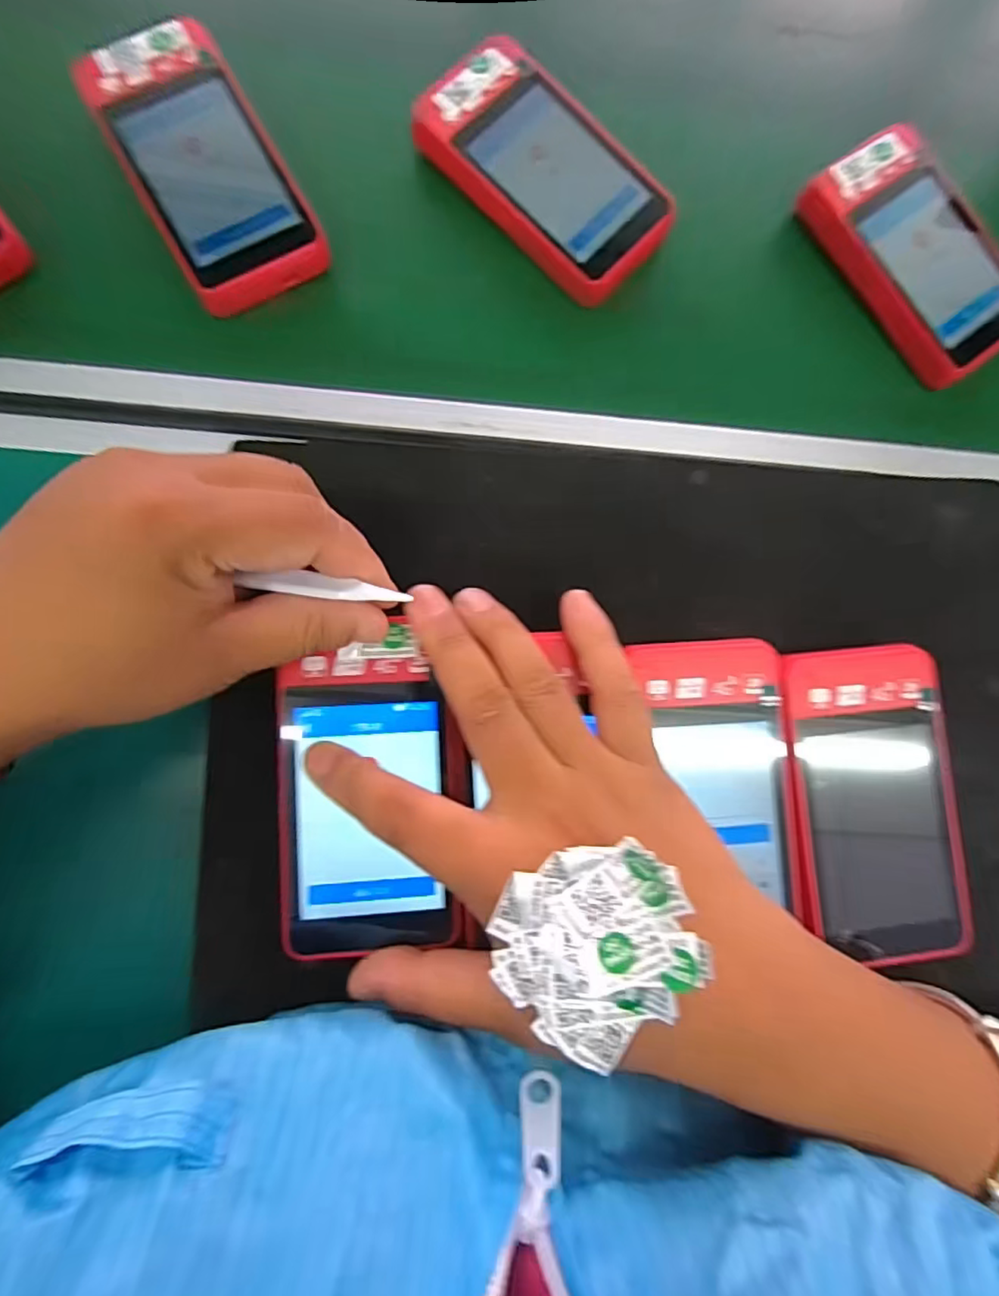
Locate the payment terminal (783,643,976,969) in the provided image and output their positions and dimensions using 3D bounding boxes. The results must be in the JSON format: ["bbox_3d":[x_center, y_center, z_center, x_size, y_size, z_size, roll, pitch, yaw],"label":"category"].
[{"bbox_3d":[0.143,0.063,0.239,0.064,0.025,0.123,-6,85,-4],"label":"payment terminal"}]

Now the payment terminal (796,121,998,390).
[{"bbox_3d":[0.205,-0.192,0.295,0.068,0.016,0.117,-34,88,-6],"label":"payment terminal"}]

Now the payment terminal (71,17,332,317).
[{"bbox_3d":[-0.131,-0.214,0.268,0.059,0.016,0.121,-30,87,-6],"label":"payment terminal"}]

